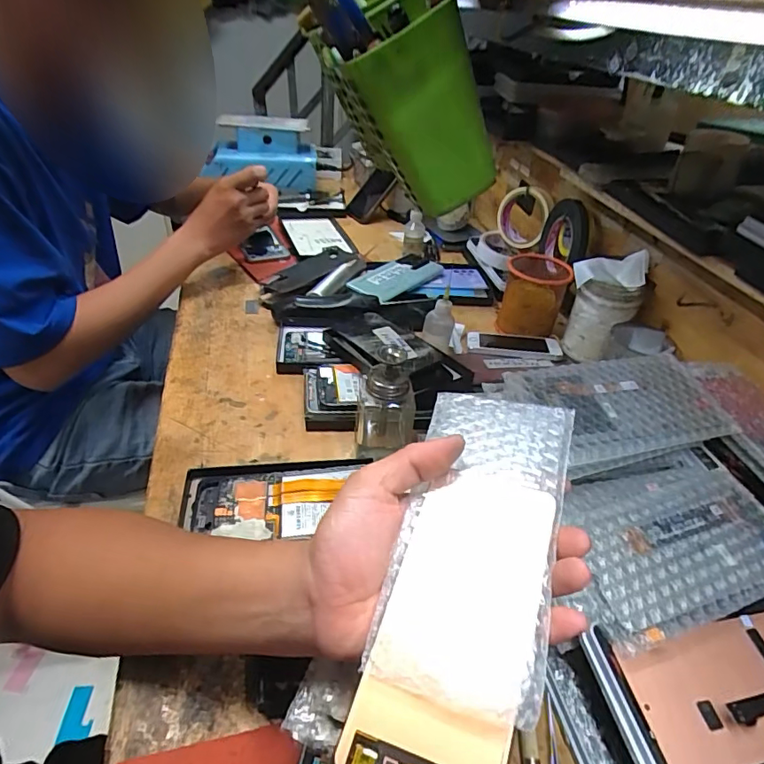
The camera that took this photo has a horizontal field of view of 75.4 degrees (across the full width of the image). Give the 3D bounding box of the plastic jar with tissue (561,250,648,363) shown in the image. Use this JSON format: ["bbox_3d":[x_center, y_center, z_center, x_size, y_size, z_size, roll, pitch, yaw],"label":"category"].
[{"bbox_3d":[0.275,-0.094,0.629,0.059,0.126,0.084,-26,48,-33],"label":"plastic jar with tissue"}]

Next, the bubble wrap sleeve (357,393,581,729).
[{"bbox_3d":[0.054,0.077,0.274,0.082,0.008,0.173,6,52,20],"label":"bubble wrap sleeve"}]

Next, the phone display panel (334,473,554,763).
[{"bbox_3d":[0.037,0.117,0.244,0.072,0.006,0.153,10,57,22],"label":"phone display panel"}]

